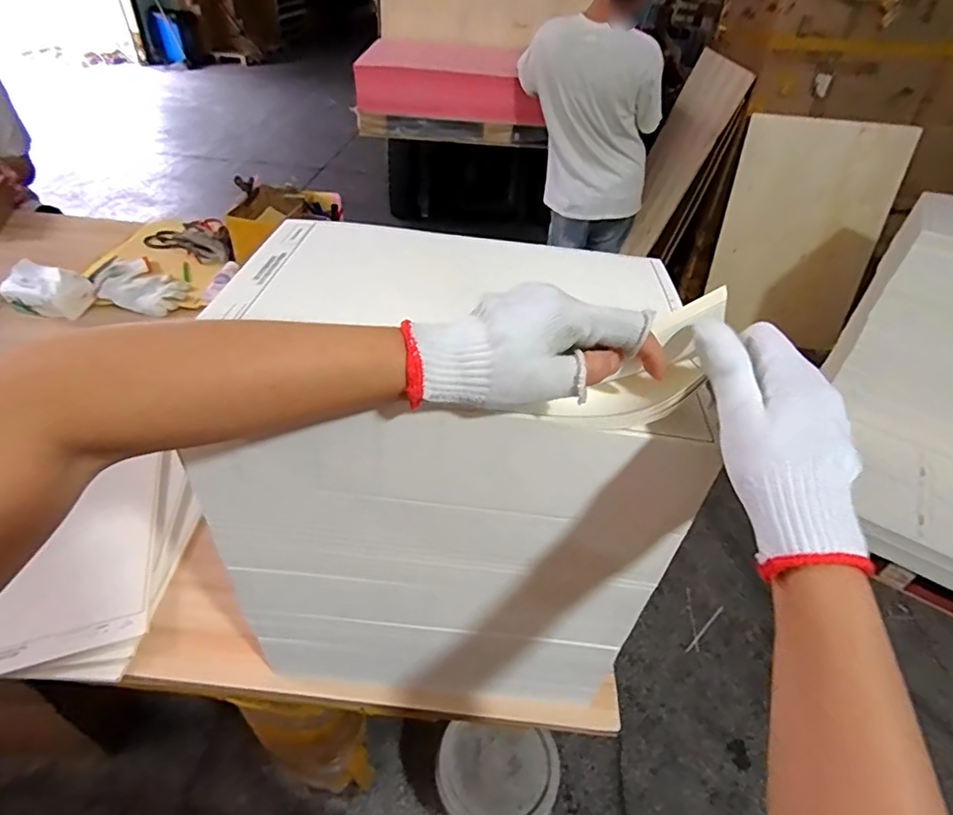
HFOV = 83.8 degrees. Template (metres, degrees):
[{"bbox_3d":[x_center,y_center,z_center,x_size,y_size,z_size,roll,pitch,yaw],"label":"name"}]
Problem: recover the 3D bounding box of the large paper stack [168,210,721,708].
[{"bbox_3d":[-0.025,0.070,0.568,0.368,0.430,0.270,6,42,1],"label":"large paper stack"}]

